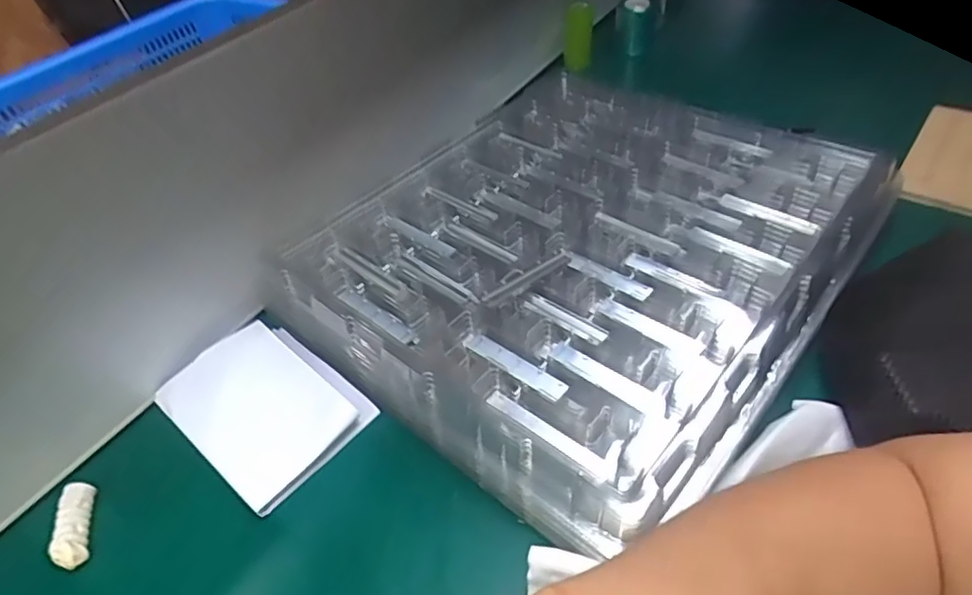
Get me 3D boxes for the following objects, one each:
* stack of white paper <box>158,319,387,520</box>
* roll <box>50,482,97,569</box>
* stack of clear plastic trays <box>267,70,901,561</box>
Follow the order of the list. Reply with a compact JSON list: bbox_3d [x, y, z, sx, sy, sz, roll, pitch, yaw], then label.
[{"bbox_3d":[-0.172,0.081,0.464,0.147,0.032,0.109,29,55,32],"label":"stack of white paper"},{"bbox_3d":[-0.279,0.153,0.404,0.021,0.013,0.060,-17,45,-10],"label":"roll"},{"bbox_3d":[0.088,-0.044,0.534,0.387,0.077,0.453,26,51,32],"label":"stack of clear plastic trays"}]

